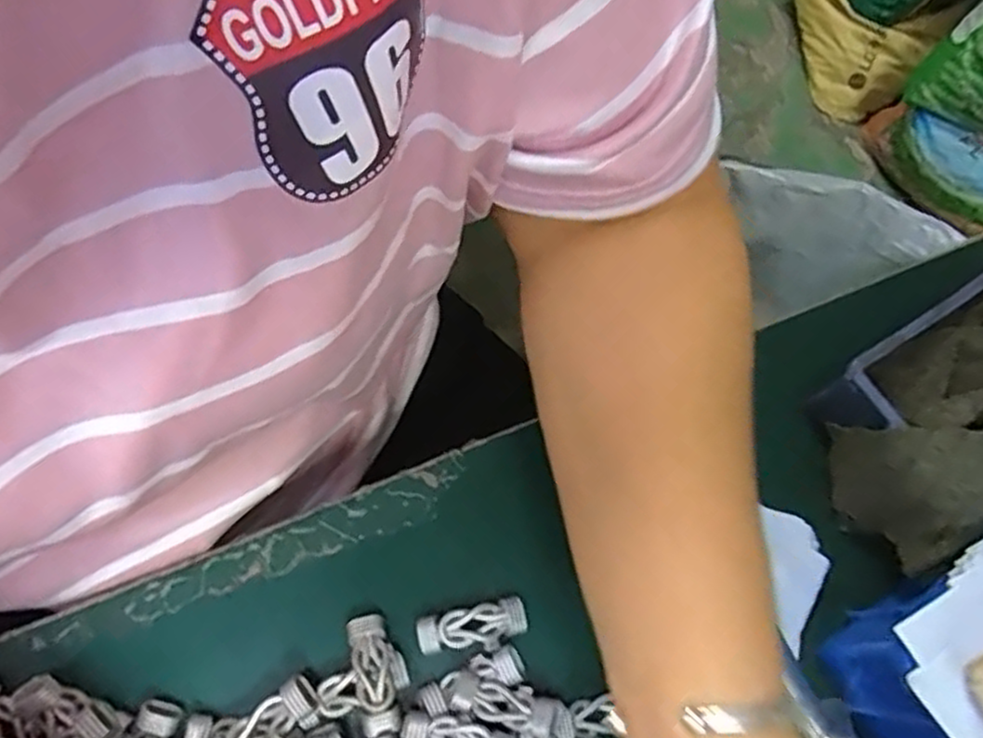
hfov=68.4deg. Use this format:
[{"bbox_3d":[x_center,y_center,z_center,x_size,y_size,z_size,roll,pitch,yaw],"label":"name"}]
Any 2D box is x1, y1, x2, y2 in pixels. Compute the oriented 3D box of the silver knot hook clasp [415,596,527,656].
[{"bbox_3d":[-0.009,0.109,0.308,0.046,0.007,0.016,-8,70,-10],"label":"silver knot hook clasp"}]

